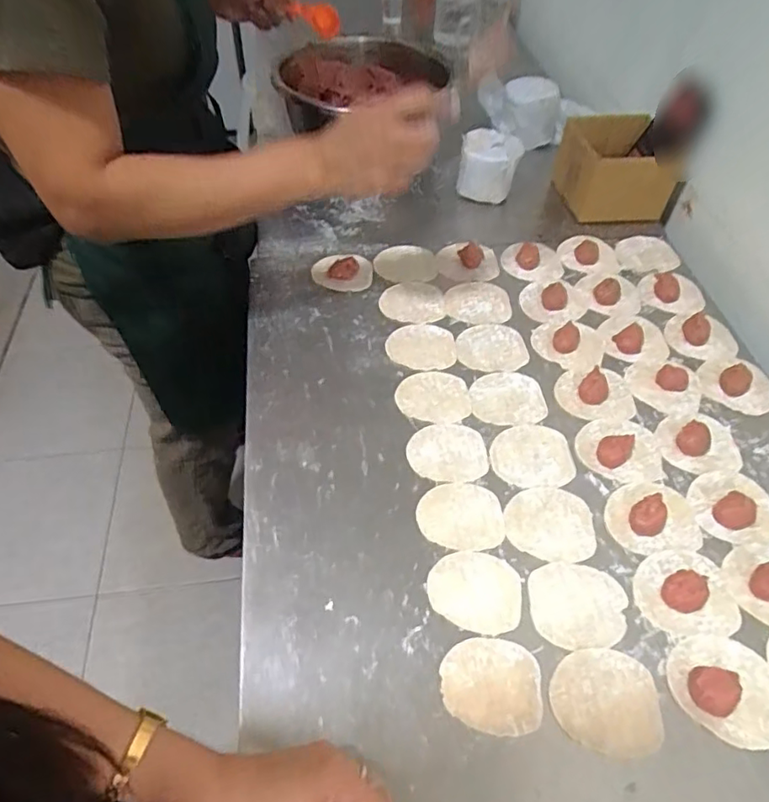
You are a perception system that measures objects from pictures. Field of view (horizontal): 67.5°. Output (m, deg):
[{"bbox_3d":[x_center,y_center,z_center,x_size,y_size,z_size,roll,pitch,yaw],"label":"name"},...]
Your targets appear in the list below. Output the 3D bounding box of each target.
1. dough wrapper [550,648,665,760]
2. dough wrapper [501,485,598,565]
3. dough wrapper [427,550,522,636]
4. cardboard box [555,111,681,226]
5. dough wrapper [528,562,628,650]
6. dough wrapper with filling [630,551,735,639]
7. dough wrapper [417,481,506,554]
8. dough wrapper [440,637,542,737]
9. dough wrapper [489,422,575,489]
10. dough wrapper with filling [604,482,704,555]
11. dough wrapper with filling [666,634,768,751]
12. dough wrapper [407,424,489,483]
[{"bbox_3d":[0.174,0.234,0.451,0.082,0.004,0.074,7,54,3],"label":"dough wrapper"},{"bbox_3d":[0.156,0.115,0.544,0.081,0.004,0.075,1,54,-2],"label":"dough wrapper"},{"bbox_3d":[0.079,0.164,0.502,0.078,0.004,0.069,12,54,7],"label":"dough wrapper"},{"bbox_3d":[0.344,-0.339,0.841,0.158,0.102,0.134,-1,54,-3],"label":"cardboard box"},{"bbox_3d":[0.168,0.177,0.501,0.083,0.004,0.072,-1,54,-3],"label":"dough wrapper"},{"bbox_3d":[0.263,0.163,0.499,0.084,0.022,0.075,1,54,-1],"label":"dough wrapper with filling"},{"bbox_3d":[0.073,0.109,0.547,0.080,0.004,0.069,-1,54,-3],"label":"dough wrapper"},{"bbox_3d":[0.085,0.225,0.457,0.077,0.004,0.068,7,54,3],"label":"dough wrapper"},{"bbox_3d":[0.152,0.056,0.594,0.083,0.005,0.075,-4,54,-5],"label":"dough wrapper"},{"bbox_3d":[0.256,0.107,0.547,0.084,0.018,0.072,-4,54,-6],"label":"dough wrapper with filling"},{"bbox_3d":[0.272,0.224,0.454,0.082,0.015,0.076,1,54,-2],"label":"dough wrapper with filling"},{"bbox_3d":[0.065,0.052,0.592,0.080,0.004,0.071,-3,54,-5],"label":"dough wrapper"}]

